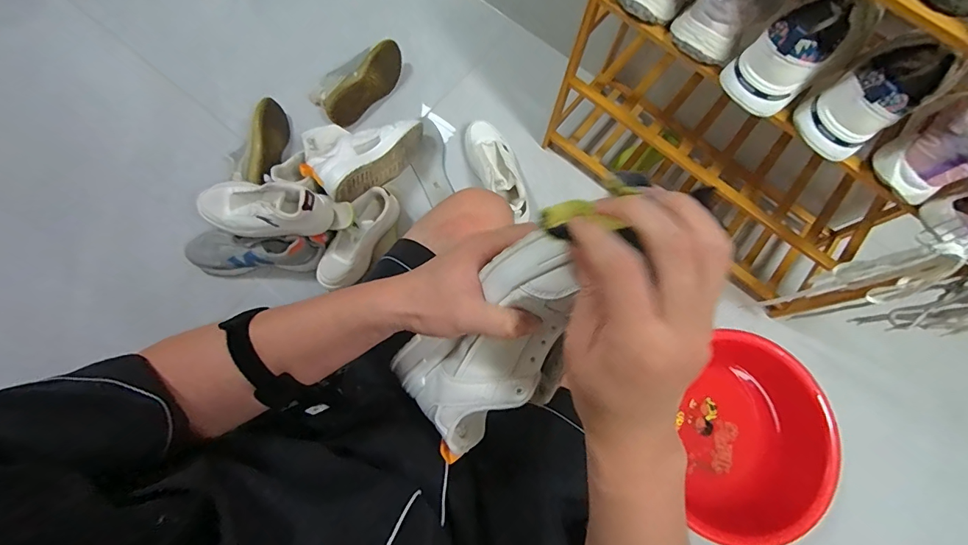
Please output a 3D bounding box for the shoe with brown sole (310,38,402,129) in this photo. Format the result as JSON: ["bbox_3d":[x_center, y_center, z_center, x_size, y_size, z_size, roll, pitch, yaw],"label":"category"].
[{"bbox_3d":[-0.301,-0.474,1.048,0.243,0.089,0.097,-39,78,-12],"label":"shoe with brown sole"}]

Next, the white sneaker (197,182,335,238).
[{"bbox_3d":[-0.438,-0.131,0.837,0.255,0.080,0.096,2,73,-2],"label":"white sneaker"}]

